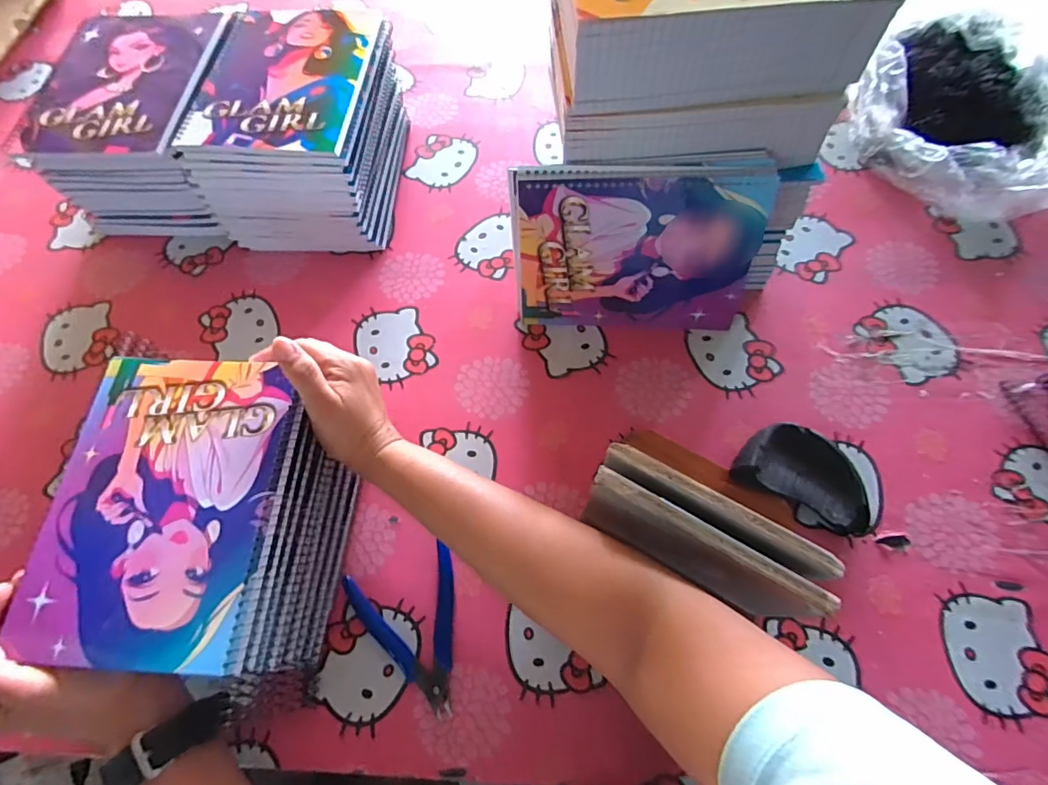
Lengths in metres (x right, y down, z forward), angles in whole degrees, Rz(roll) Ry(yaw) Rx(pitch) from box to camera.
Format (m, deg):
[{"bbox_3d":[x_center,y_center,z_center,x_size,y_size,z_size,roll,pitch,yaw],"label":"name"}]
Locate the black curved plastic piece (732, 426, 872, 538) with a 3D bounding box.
[{"bbox_3d":[0.230,0.064,0.418,0.105,0.034,0.066,27,69,13],"label":"black curved plastic piece"}]

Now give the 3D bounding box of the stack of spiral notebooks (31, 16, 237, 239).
[{"bbox_3d":[-0.378,-0.273,0.545,0.164,0.126,0.193,5,65,4],"label":"stack of spiral notebooks"}]

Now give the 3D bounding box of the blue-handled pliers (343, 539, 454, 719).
[{"bbox_3d":[-0.080,0.182,0.392,0.082,0.011,0.116,-23,67,-8],"label":"blue-handled pliers"}]

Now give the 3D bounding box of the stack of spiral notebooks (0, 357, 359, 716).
[{"bbox_3d":[-0.223,0.096,0.372,0.157,0.098,0.208,5,65,4],"label":"stack of spiral notebooks"}]

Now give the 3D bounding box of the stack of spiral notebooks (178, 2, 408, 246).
[{"bbox_3d":[-0.216,-0.262,0.529,0.151,0.123,0.196,4,65,4],"label":"stack of spiral notebooks"}]

